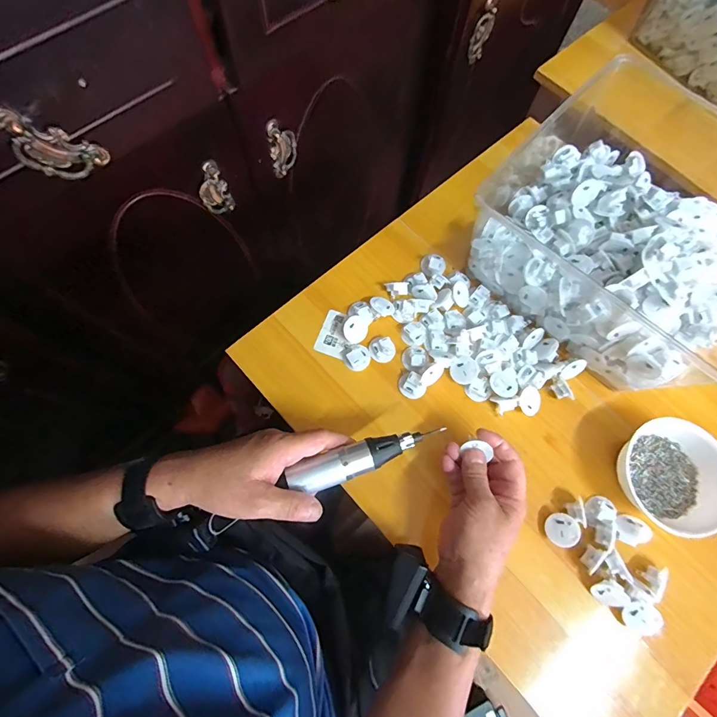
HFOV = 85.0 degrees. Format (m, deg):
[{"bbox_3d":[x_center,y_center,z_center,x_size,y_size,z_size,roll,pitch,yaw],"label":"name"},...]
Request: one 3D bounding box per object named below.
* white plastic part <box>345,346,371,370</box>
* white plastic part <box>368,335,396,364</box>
[{"bbox_3d":[0.001,0.000,0.487,0.027,0.016,0.032,41,75,10],"label":"white plastic part"},{"bbox_3d":[0.030,-0.011,0.493,0.032,0.013,0.031,1,73,-2],"label":"white plastic part"}]

